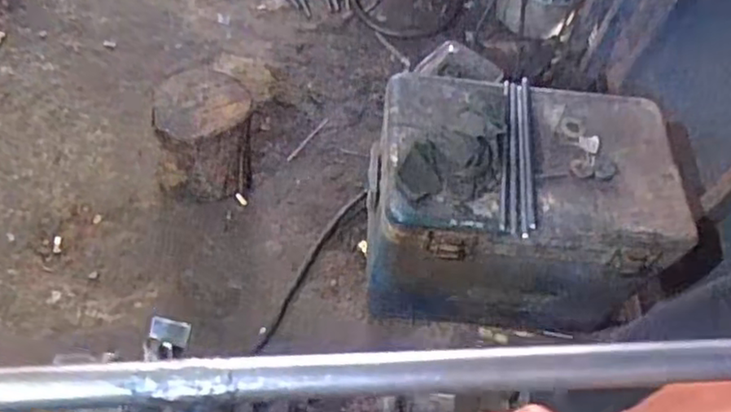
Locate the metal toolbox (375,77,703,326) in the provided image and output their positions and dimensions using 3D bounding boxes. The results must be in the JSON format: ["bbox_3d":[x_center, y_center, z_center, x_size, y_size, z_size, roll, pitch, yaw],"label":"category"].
[{"bbox_3d":[0.259,0.014,1.202,0.507,0.378,0.337,4,58,-4],"label":"metal toolbox"}]

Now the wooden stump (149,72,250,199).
[{"bbox_3d":[-0.330,-0.149,1.349,0.185,0.207,0.221,-3,59,-8],"label":"wooden stump"}]

